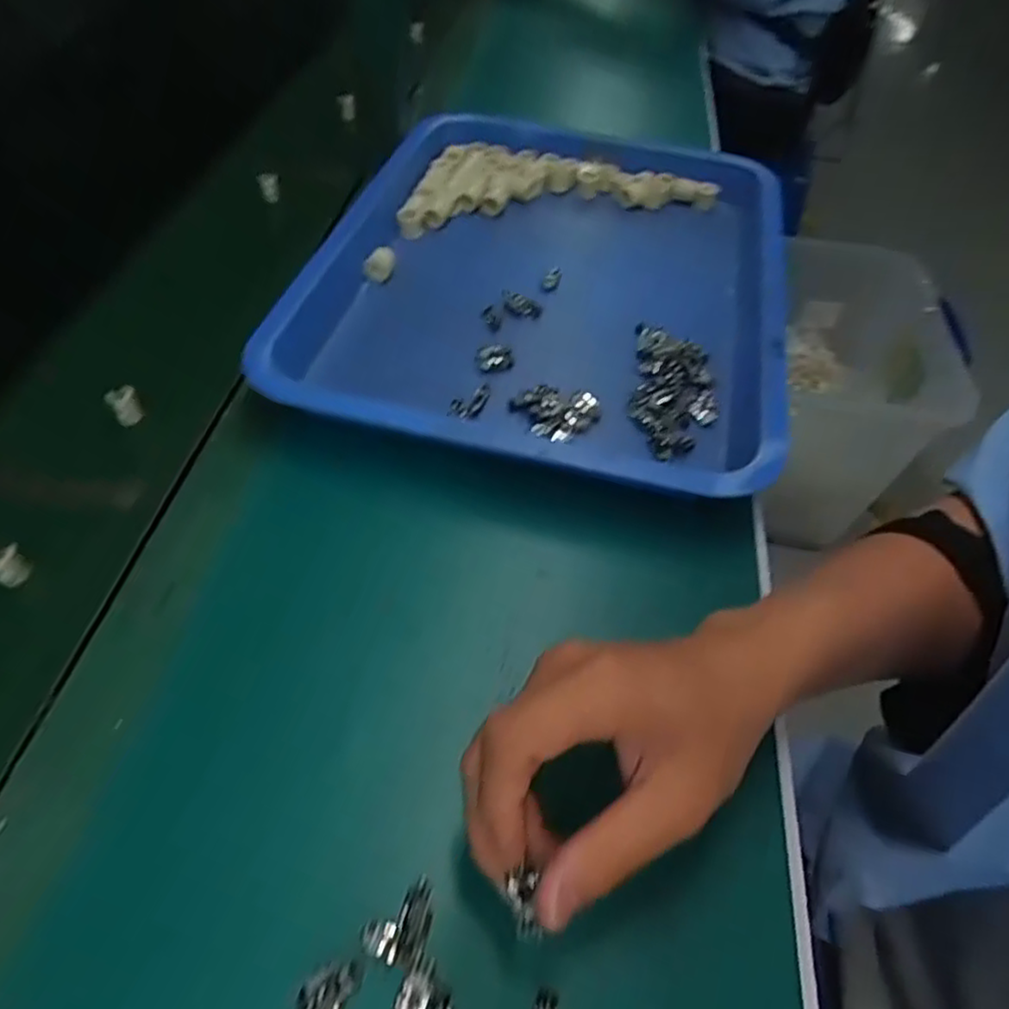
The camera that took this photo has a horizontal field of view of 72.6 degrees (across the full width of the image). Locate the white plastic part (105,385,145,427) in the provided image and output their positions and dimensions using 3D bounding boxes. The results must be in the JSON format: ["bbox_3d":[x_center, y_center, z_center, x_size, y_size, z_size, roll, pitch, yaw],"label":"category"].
[{"bbox_3d":[-0.241,-0.063,0.438,0.017,0.020,0.014,-31,60,-25],"label":"white plastic part"}]

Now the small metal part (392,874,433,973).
[{"bbox_3d":[-0.036,0.167,0.275,0.013,0.004,0.032,8,38,2],"label":"small metal part"}]

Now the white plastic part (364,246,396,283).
[{"bbox_3d":[-0.100,-0.192,0.549,0.020,0.015,0.033,6,51,1],"label":"white plastic part"}]

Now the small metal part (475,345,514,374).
[{"bbox_3d":[-0.007,-0.105,0.484,0.026,0.007,0.026,2,51,-2],"label":"small metal part"}]

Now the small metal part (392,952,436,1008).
[{"bbox_3d":[-0.035,0.187,0.262,0.012,0.009,0.027,17,52,10],"label":"small metal part"}]

